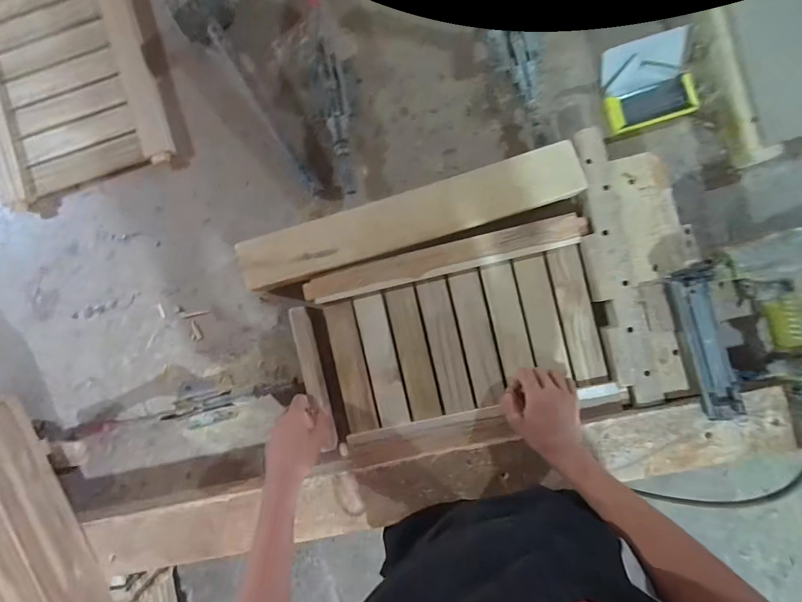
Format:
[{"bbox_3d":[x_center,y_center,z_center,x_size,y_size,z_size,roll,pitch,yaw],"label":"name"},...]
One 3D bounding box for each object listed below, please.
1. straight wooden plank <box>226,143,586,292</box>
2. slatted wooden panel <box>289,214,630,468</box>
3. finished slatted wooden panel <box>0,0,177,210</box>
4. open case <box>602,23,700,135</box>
[{"bbox_3d":[0.008,-0.121,0.566,0.515,0.026,0.080,-16,89,5],"label":"straight wooden plank"},{"bbox_3d":[0.072,0.069,0.583,0.449,0.033,0.299,-13,91,3],"label":"slatted wooden panel"},{"bbox_3d":[-0.587,-0.395,0.641,0.318,0.019,0.394,-17,89,5],"label":"finished slatted wooden panel"},{"bbox_3d":[0.371,-0.326,0.564,0.125,0.031,0.117,-14,89,5],"label":"open case"}]

